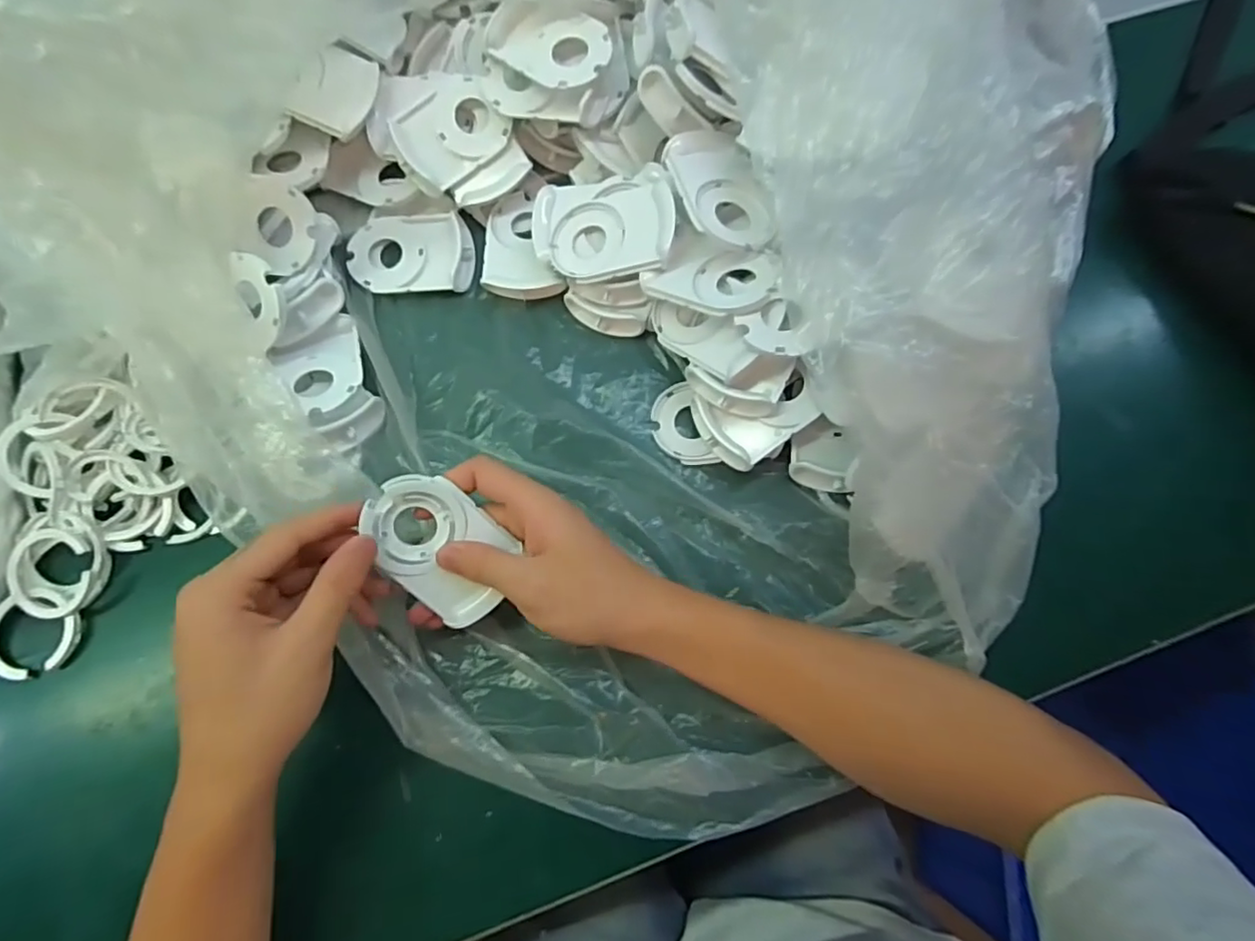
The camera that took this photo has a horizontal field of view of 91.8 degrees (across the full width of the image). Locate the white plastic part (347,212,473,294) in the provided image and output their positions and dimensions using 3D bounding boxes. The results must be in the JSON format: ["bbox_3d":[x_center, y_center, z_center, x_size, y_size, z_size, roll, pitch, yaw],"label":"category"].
[{"bbox_3d":[-0.150,-0.150,0.420,0.082,0.016,0.054,-2,73,-2],"label":"white plastic part"}]

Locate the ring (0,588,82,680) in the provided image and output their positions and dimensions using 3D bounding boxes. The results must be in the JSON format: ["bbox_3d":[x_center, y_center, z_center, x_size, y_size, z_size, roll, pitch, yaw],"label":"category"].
[{"bbox_3d":[-0.342,0.094,0.350,0.045,0.014,0.050,23,73,5],"label":"ring"}]

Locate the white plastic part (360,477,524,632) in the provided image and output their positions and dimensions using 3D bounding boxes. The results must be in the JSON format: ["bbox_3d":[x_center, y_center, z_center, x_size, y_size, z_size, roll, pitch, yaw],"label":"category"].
[{"bbox_3d":[-0.098,0.041,0.318,0.057,0.010,0.082,-44,108,-2],"label":"white plastic part"}]

